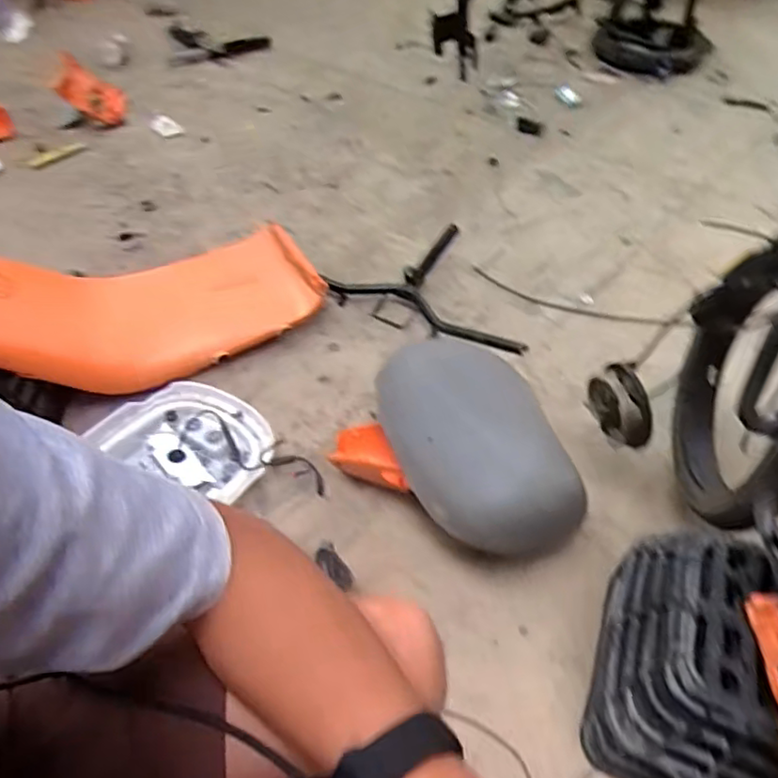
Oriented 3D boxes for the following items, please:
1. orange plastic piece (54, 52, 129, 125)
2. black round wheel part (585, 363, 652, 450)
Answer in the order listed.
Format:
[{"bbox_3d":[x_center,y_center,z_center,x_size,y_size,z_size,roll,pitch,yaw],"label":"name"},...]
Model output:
[{"bbox_3d":[-0.771,-0.764,1.639,0.212,0.061,0.107,39,57,0],"label":"orange plastic piece"},{"bbox_3d":[0.329,0.029,0.923,0.061,0.098,0.104,-4,49,-6],"label":"black round wheel part"}]

